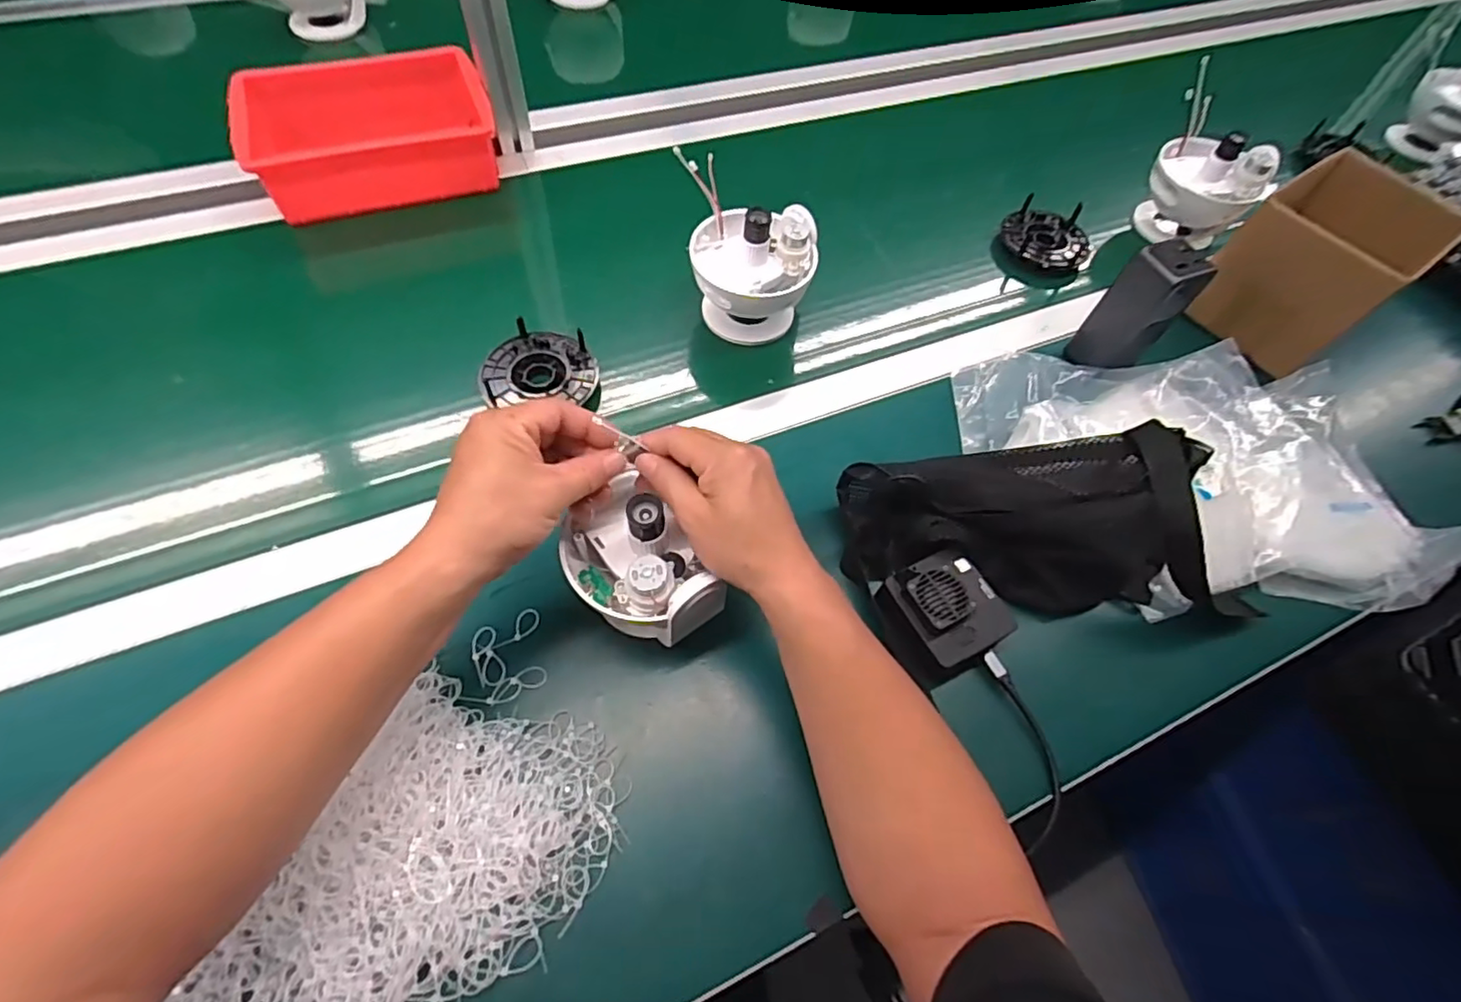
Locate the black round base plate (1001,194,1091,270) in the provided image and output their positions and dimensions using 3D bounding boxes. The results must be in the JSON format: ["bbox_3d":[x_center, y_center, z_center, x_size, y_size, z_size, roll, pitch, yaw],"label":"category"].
[{"bbox_3d":[0.354,-0.298,0.713,0.092,0.041,0.088,2,62,-3],"label":"black round base plate"}]

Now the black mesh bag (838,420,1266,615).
[{"bbox_3d":[0.244,0.009,0.488,0.308,0.098,0.130,3,62,-2],"label":"black mesh bag"}]

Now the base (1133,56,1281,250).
[{"bbox_3d":[0.521,-0.365,0.690,0.104,0.122,0.115,23,63,8],"label":"base"}]

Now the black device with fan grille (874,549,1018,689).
[{"bbox_3d":[0.163,0.086,0.473,0.081,0.054,0.082,-20,65,-14],"label":"black device with fan grille"}]

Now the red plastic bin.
[{"bbox_3d":[-0.398,-0.408,0.698,0.252,0.073,0.175,-14,64,-11],"label":"red plastic bin"}]

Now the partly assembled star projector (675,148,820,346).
[{"bbox_3d":[0.017,-0.236,0.617,0.112,0.128,0.137,-4,63,-6],"label":"partly assembled star projector"}]

